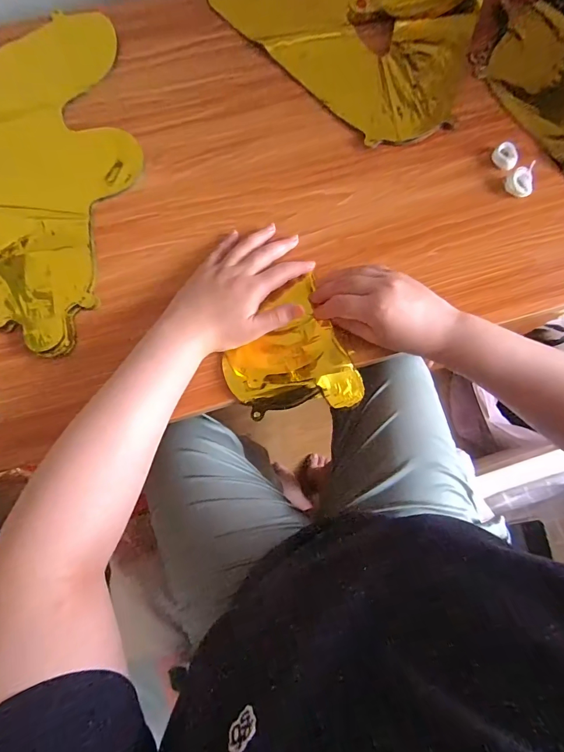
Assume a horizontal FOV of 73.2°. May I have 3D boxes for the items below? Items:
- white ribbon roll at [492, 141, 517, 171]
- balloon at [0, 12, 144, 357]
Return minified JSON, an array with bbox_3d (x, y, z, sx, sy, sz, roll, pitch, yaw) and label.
[{"bbox_3d":[0.267,-0.262,0.453,0.030,0.013,0.022,39,81,6],"label":"white ribbon roll"},{"bbox_3d":[-0.264,-0.234,0.439,0.192,0.014,0.415,-15,80,-4],"label":"balloon"}]

